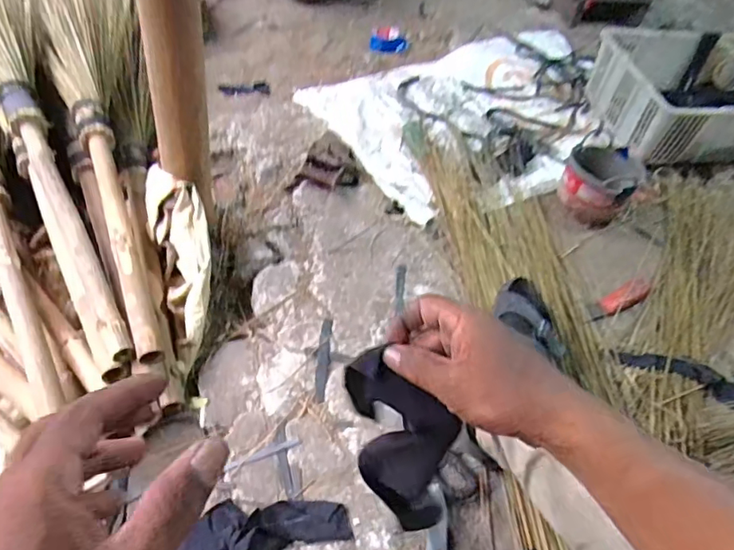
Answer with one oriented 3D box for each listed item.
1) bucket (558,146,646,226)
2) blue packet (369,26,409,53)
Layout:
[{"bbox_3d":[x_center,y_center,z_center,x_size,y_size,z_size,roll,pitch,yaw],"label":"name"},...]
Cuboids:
[{"bbox_3d":[0.471,-0.189,1.127,0.138,0.118,0.136,5,50,-6],"label":"bucket"},{"bbox_3d":[0.061,-0.663,1.546,0.104,0.025,0.103,3,51,-8],"label":"blue packet"}]

